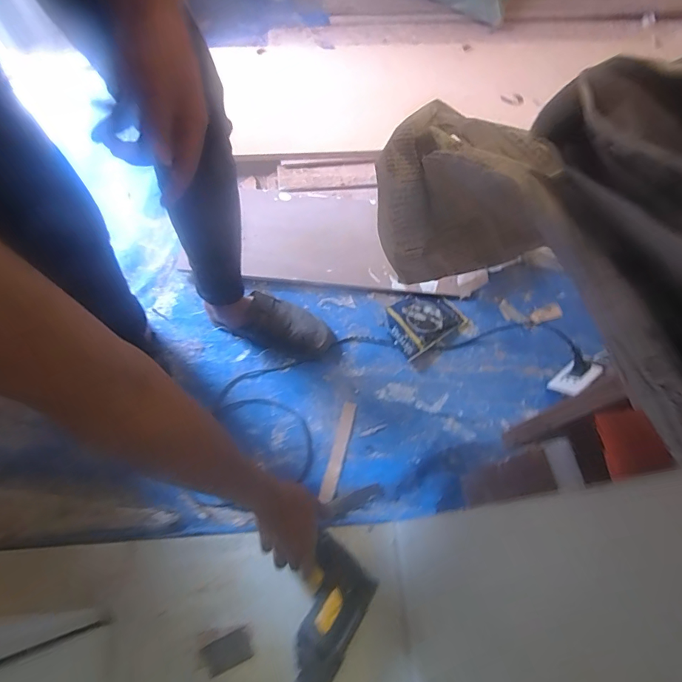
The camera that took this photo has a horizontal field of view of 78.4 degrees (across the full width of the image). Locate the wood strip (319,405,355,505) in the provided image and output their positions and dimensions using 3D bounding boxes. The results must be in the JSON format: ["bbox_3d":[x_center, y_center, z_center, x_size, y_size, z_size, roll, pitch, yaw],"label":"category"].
[{"bbox_3d":[-0.005,0.221,0.840,0.026,0.008,0.202,14,64,4],"label":"wood strip"}]

